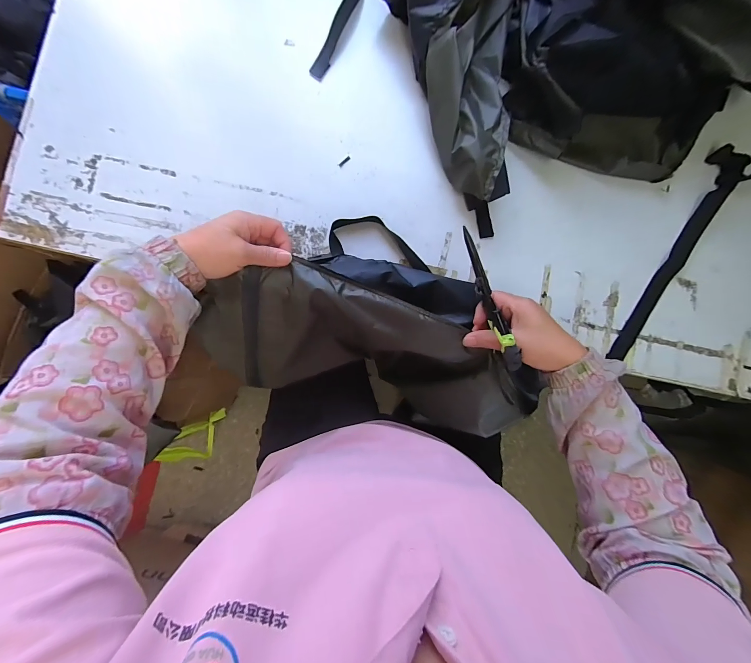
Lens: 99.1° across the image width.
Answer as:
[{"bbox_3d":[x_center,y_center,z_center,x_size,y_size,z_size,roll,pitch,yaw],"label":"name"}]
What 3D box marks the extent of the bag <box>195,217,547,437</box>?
[{"bbox_3d":[0.029,-0.009,0.436,0.379,0.137,0.243,12,88,-1],"label":"bag"}]

